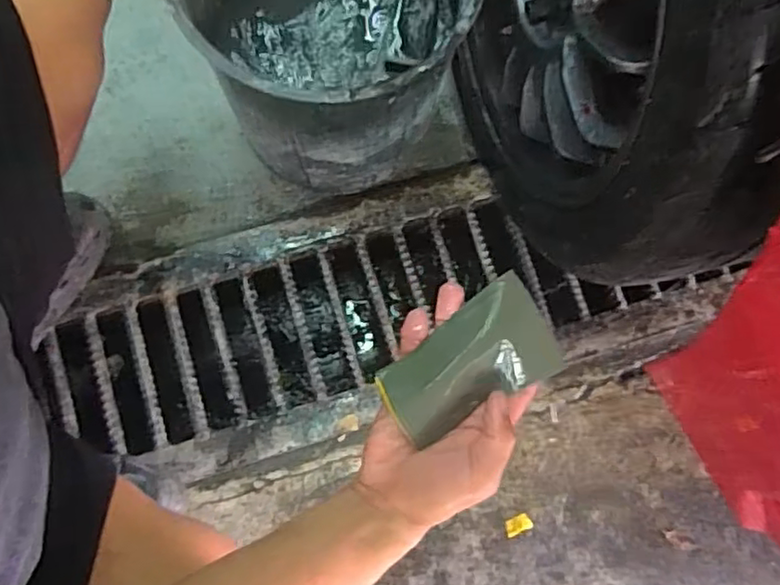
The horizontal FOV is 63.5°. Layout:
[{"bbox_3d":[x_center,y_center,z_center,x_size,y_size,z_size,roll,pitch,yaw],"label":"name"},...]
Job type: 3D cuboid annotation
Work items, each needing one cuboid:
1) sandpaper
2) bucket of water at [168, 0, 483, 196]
[{"bbox_3d":[0.052,0.049,0.431,0.118,0.009,0.070,-32,90,6],"label":"sandpaper"},{"bbox_3d":[-0.066,-0.282,0.716,0.288,0.281,0.279,0,77,-1],"label":"bucket of water"}]

